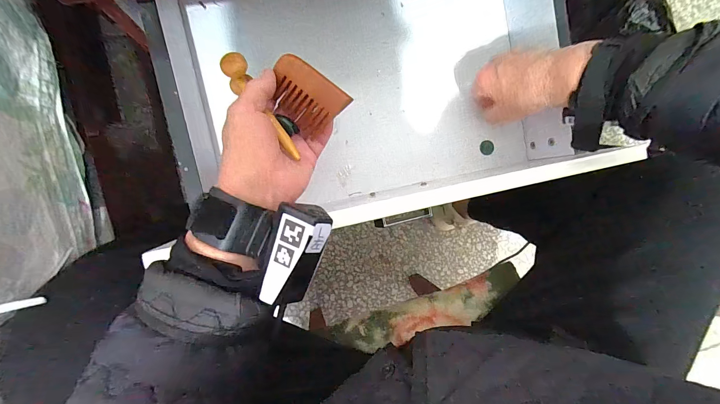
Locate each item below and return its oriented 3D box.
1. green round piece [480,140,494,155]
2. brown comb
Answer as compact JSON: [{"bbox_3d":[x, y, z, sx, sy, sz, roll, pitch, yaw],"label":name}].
[{"bbox_3d":[0.175,-0.075,0.429,0.018,0.005,0.020,-15,94,-9],"label":"green round piece"},{"bbox_3d":[-0.047,-0.088,0.265,0.066,0.006,0.049,38,113,-1],"label":"brown comb"}]

